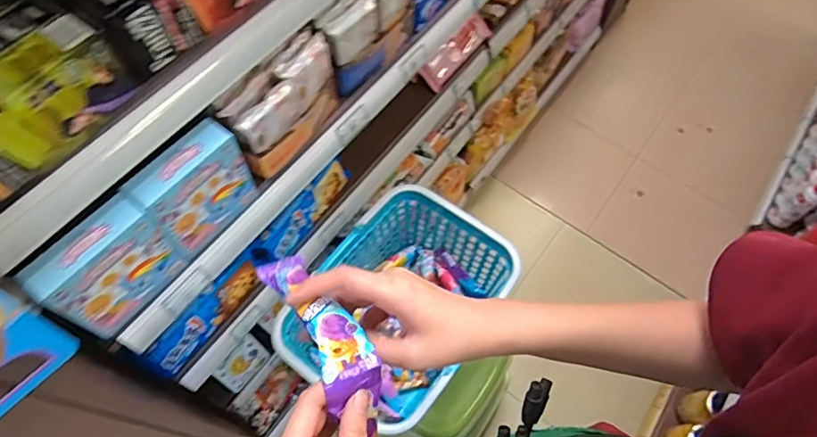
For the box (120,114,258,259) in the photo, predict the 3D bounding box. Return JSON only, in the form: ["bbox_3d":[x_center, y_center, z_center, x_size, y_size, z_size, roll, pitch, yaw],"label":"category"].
[{"bbox_3d":[-0.246,-0.031,0.610,0.044,0.133,0.122,33,66,15],"label":"box"}]

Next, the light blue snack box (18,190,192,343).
[{"bbox_3d":[-0.320,0.055,0.564,0.042,0.132,0.123,34,66,15],"label":"light blue snack box"}]

